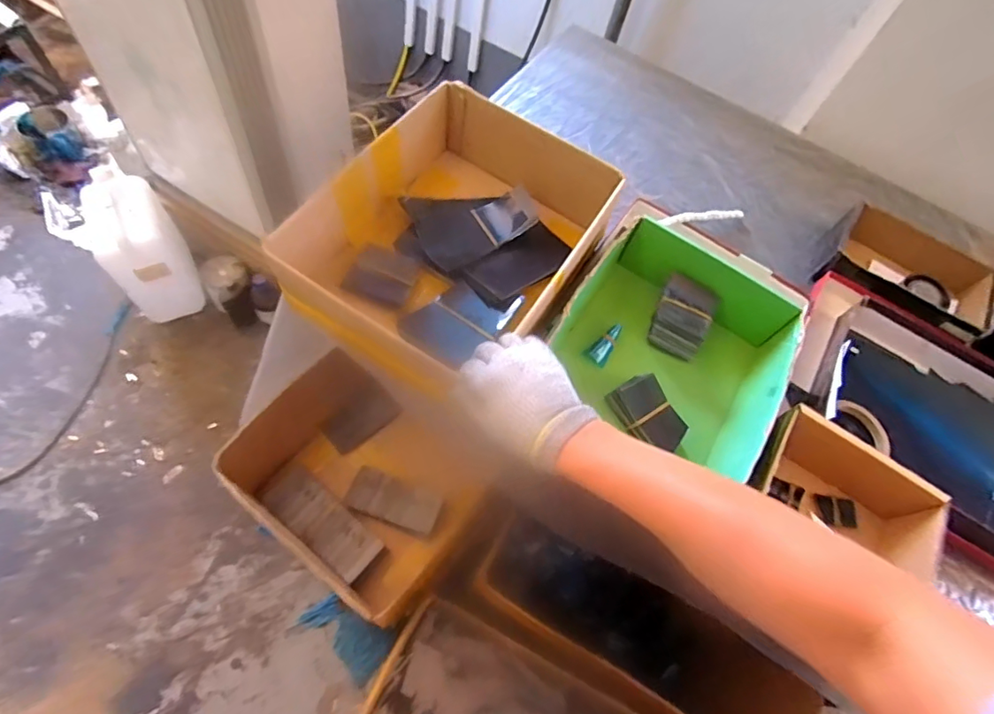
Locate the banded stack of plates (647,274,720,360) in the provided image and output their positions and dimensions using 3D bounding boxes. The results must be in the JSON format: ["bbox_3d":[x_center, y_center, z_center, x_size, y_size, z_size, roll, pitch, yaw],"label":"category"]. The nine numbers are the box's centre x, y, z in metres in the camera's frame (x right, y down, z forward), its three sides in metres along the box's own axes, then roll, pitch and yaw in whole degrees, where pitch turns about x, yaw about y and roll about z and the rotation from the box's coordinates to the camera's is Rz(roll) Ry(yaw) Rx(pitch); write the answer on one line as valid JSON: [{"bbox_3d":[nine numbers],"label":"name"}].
[{"bbox_3d":[0.235,-0.051,0.667,0.073,0.050,0.102,30,61,7],"label":"banded stack of plates"}]

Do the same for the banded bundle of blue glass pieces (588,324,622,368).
[{"bbox_3d":[0.136,-0.017,0.652,0.023,0.017,0.055,33,82,13],"label":"banded bundle of blue glass pieces"}]

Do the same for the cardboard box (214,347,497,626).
[{"bbox_3d":[-0.215,0.210,0.840,0.362,0.132,0.268,35,61,9],"label":"cardboard box"}]

